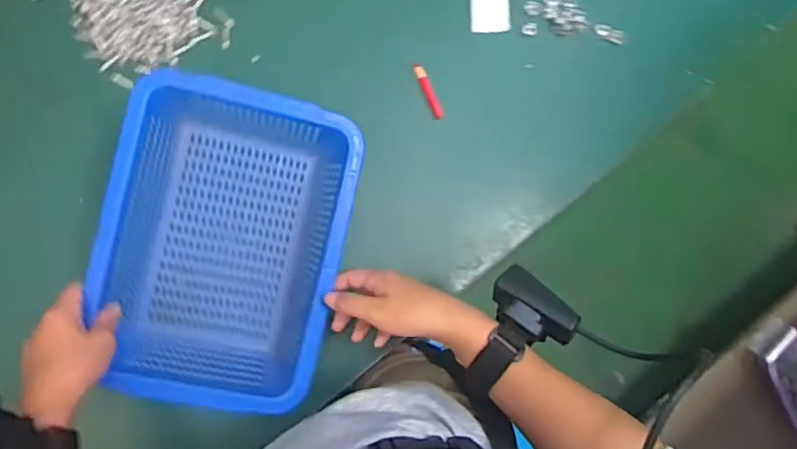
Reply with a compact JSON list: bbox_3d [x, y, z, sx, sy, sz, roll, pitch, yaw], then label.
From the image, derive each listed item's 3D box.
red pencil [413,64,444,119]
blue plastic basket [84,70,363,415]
[{"bbox_3d":[0.032,-0.141,0.660,0.012,0.010,0.062,-24,91,-10],"label":"red pencil"},{"bbox_3d":[-0.151,0.018,0.560,0.189,0.093,0.260,12,88,-8],"label":"blue plastic basket"}]

